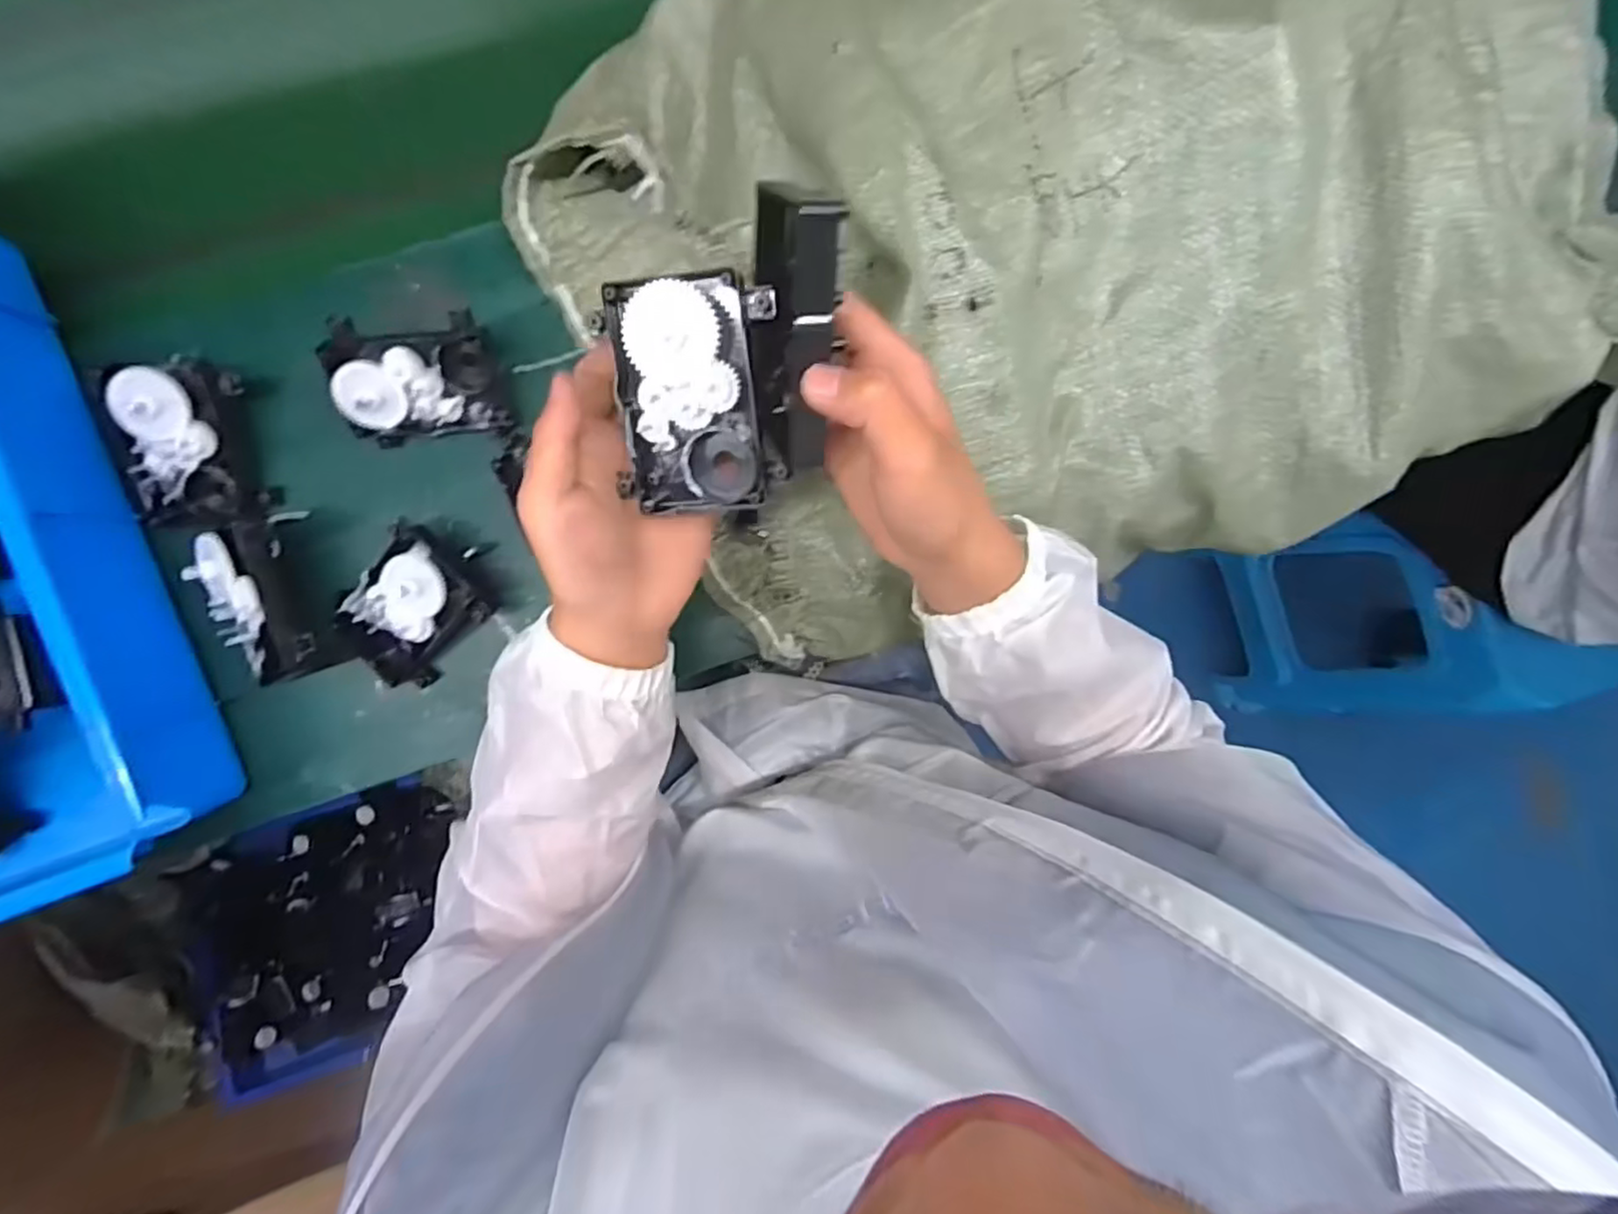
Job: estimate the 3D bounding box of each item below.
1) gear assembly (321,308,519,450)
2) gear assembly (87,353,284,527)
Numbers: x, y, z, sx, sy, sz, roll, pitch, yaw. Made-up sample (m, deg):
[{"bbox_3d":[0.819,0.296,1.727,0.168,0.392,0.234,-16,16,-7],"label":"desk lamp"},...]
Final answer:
[{"bbox_3d":[-0.254,-0.148,0.455,0.098,0.056,0.064,-8,91,-4],"label":"gear assembly"},{"bbox_3d":[-0.403,-0.106,0.446,0.078,0.060,0.099,-5,91,-4],"label":"gear assembly"}]

